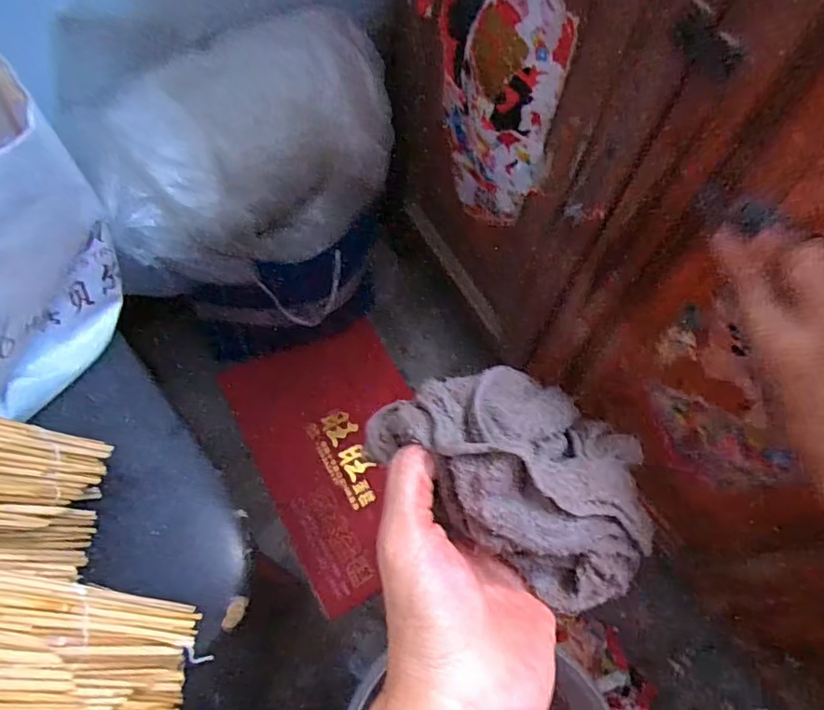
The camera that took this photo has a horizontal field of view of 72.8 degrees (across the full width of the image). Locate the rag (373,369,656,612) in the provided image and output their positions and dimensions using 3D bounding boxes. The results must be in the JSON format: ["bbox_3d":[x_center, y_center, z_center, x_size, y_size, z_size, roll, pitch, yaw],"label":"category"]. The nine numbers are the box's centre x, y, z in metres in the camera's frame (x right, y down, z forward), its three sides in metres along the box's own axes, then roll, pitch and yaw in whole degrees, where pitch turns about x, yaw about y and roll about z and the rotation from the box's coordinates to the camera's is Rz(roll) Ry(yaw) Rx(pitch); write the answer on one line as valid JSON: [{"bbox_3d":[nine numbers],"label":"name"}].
[{"bbox_3d":[0.054,0.051,0.264,0.143,0.072,0.087,26,66,10],"label":"rag"}]

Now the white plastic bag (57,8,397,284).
[{"bbox_3d":[-0.171,-0.219,0.574,0.297,0.183,0.186,-23,68,-13],"label":"white plastic bag"}]

